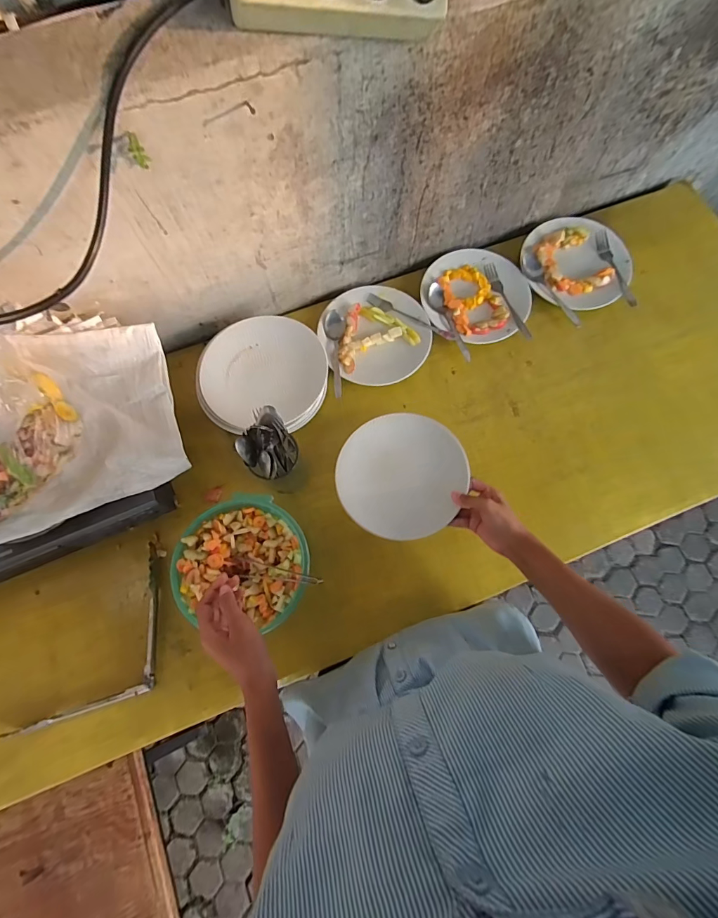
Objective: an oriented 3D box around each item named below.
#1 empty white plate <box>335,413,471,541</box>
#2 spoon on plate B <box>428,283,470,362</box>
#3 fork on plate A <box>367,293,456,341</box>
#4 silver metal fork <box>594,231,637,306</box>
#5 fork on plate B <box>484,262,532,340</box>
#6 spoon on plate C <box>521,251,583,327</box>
[{"bbox_3d":[0.065,0.021,0.606,0.189,0.017,0.191,0,77,-1],"label":"empty white plate"},{"bbox_3d":[0.163,-0.250,0.721,0.031,0.017,0.158,-18,77,-5],"label":"spoon on plate B"},{"bbox_3d":[0.094,-0.262,0.727,0.179,0.010,0.019,31,78,6],"label":"fork on plate A"},{"bbox_3d":[0.491,-0.364,0.745,0.026,0.016,0.172,-14,77,-4],"label":"silver metal fork"},{"bbox_3d":[0.279,-0.297,0.735,0.023,0.011,0.168,-21,78,-5],"label":"fork on plate B"},{"bbox_3d":[0.356,-0.316,0.738,0.035,0.012,0.174,-27,78,-7],"label":"spoon on plate C"}]

